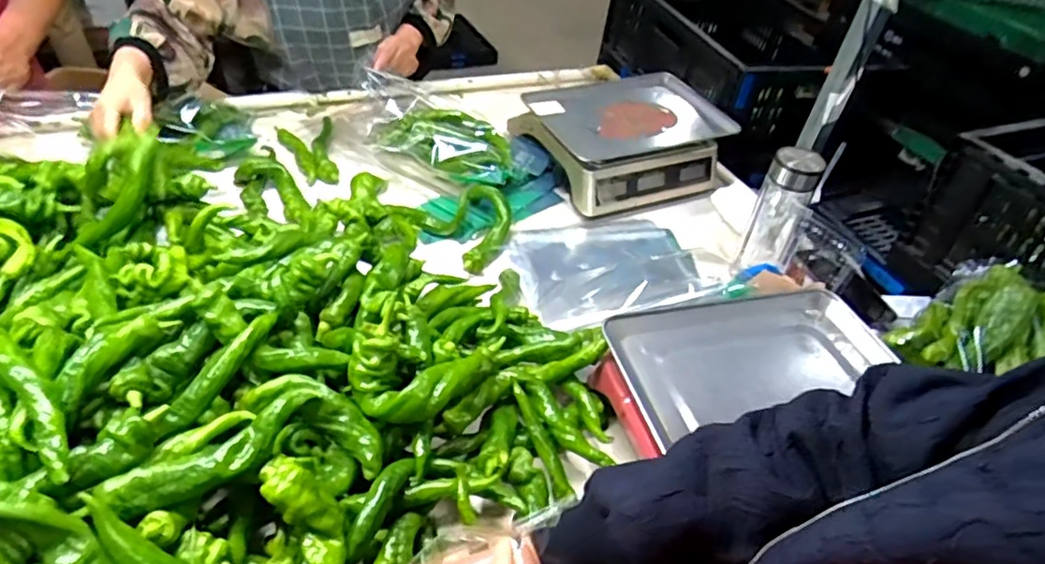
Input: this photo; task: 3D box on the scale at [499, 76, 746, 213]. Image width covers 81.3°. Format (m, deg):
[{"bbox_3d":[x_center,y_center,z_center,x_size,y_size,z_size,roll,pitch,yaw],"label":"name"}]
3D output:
[{"bbox_3d":[0.187,-0.261,1.141,0.338,0.138,0.285,-13,46,-22],"label":"scale"}]

